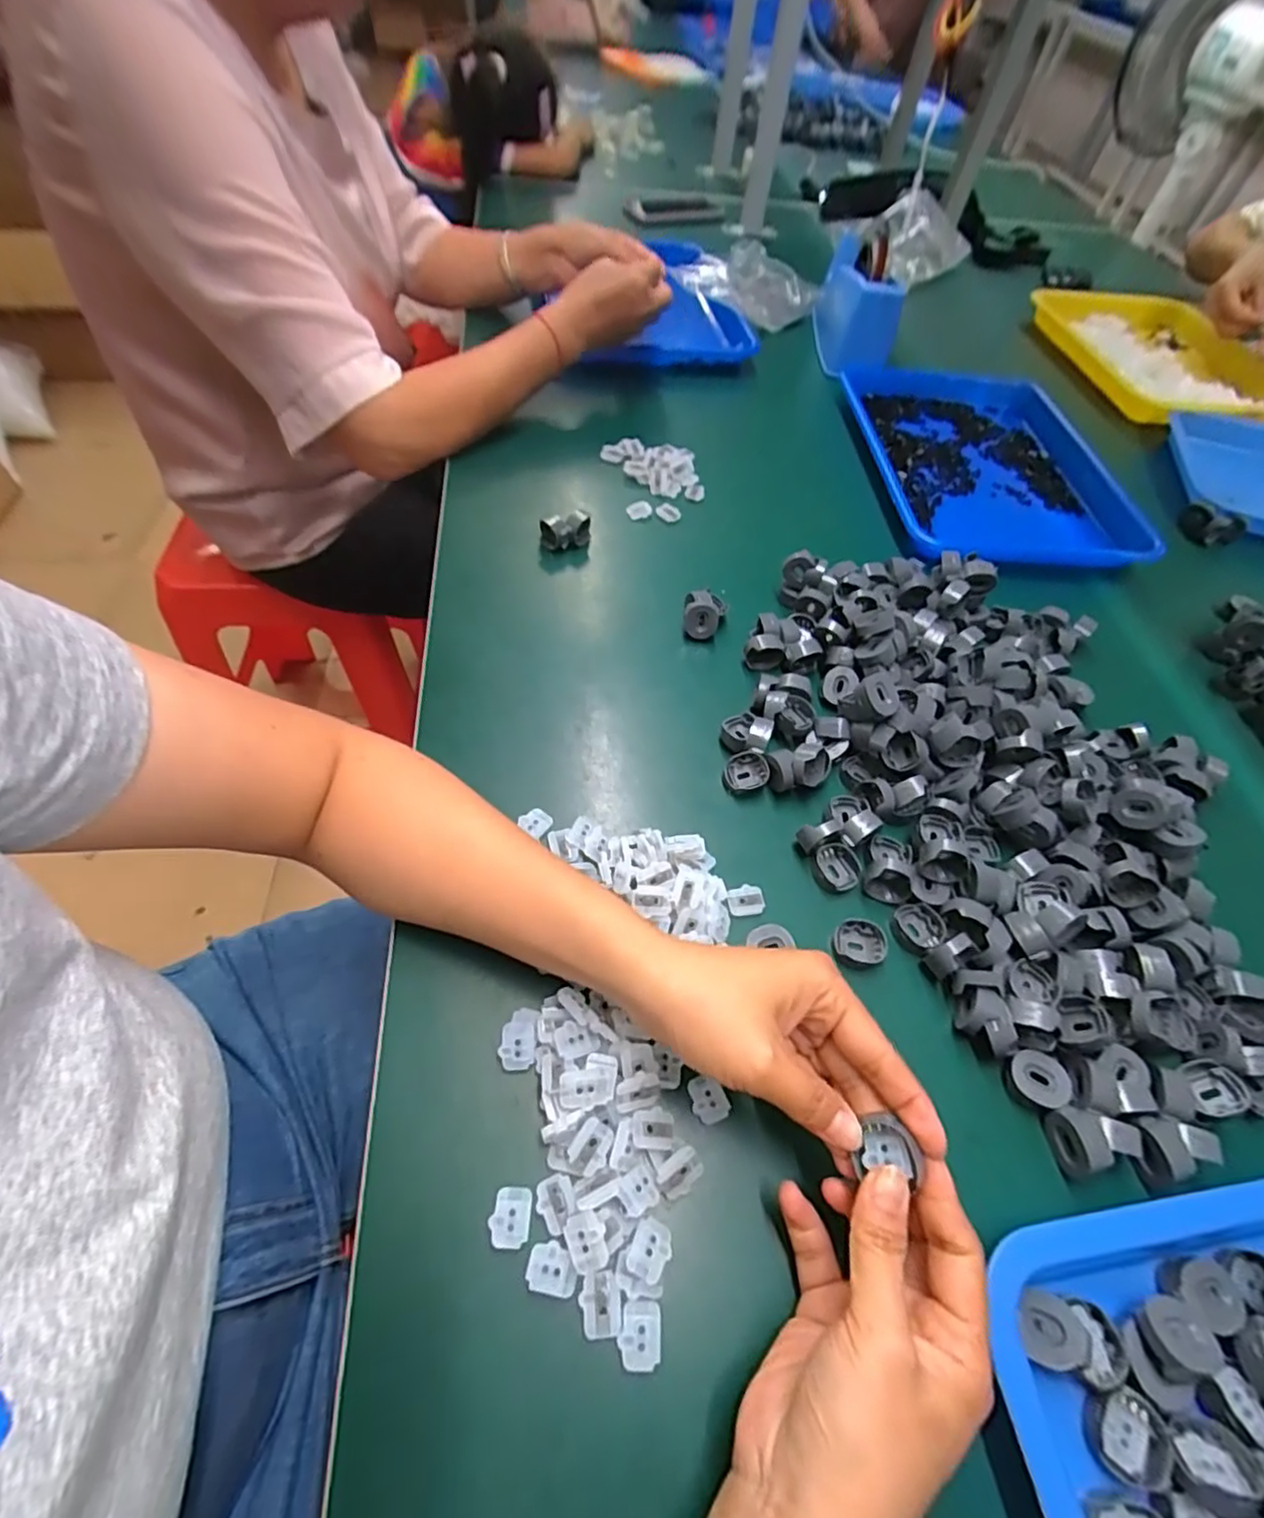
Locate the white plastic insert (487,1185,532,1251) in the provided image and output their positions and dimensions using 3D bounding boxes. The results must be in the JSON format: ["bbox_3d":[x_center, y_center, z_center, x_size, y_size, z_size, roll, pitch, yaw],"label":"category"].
[{"bbox_3d":[-0.054,0.202,0.277,0.017,0.004,0.022,4,56,-1],"label":"white plastic insert"}]

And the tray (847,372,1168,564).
[{"bbox_3d":[0.371,-0.310,0.657,0.258,0.034,0.314,-1,56,-4],"label":"tray"}]

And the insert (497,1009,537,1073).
[{"bbox_3d":[-0.058,0.142,0.318,0.018,0.010,0.028,0,56,-4],"label":"insert"}]

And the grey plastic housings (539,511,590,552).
[{"bbox_3d":[-0.056,-0.195,0.539,0.043,0.027,0.016,-14,58,-13],"label":"grey plastic housings"}]

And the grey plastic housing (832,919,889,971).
[{"bbox_3d":[0.130,0.107,0.362,0.027,0.013,0.026,4,56,-1],"label":"grey plastic housing"}]

